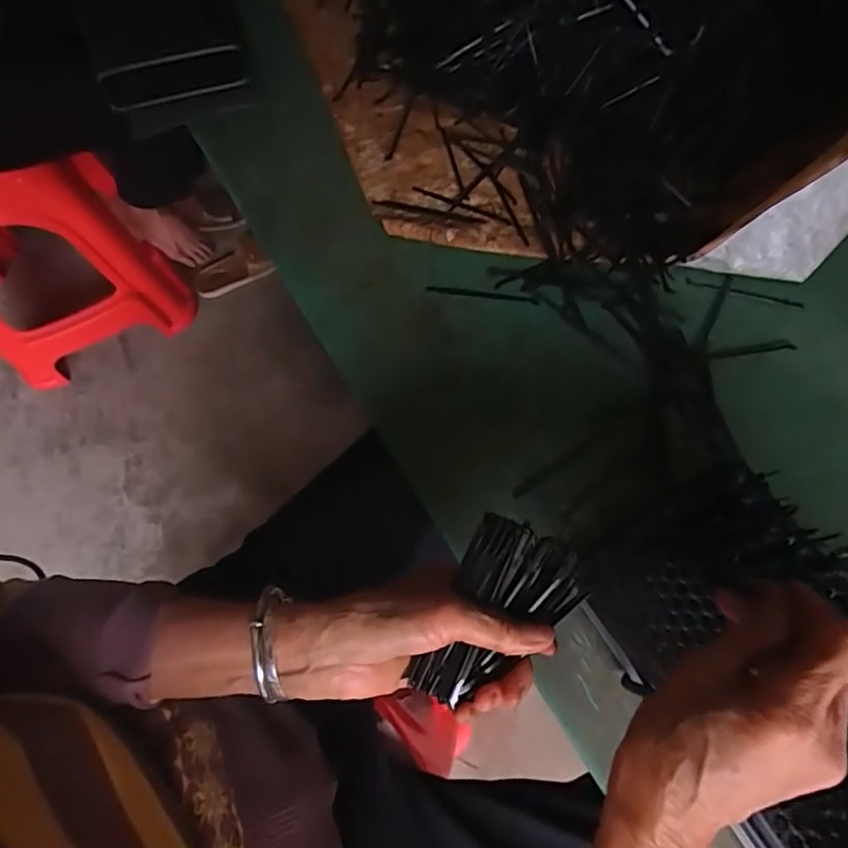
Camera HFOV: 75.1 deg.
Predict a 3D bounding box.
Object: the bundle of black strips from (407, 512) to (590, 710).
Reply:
[{"bbox_3d":[0.044,0.115,0.323,0.071,0.023,0.110,30,73,8],"label":"bundle of black strips"}]

